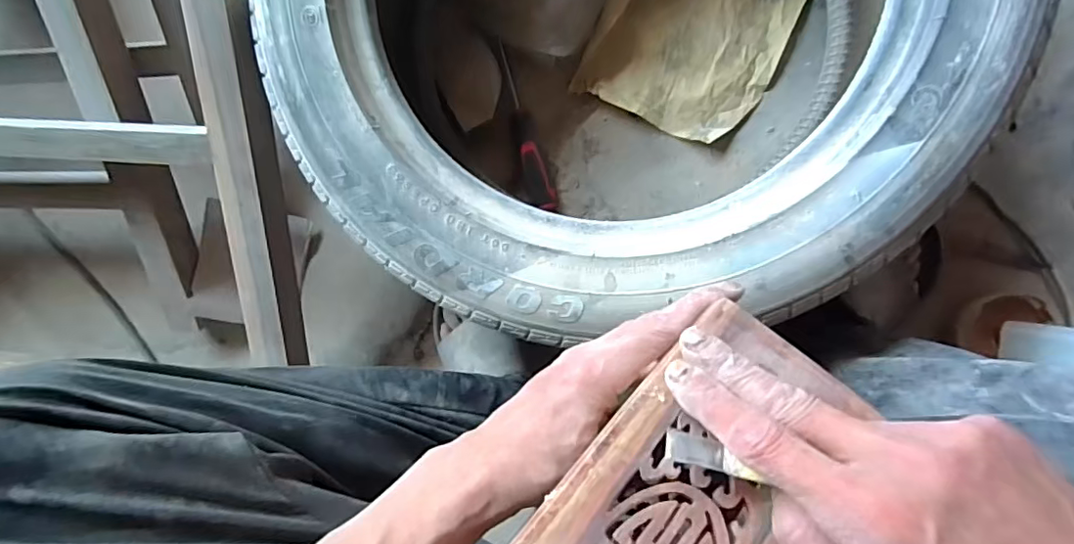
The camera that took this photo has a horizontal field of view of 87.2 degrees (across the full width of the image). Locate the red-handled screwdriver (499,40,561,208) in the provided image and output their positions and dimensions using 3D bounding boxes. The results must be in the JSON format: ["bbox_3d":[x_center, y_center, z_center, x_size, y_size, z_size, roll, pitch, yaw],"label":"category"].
[{"bbox_3d":[-0.015,-0.155,0.622,0.032,0.031,0.184,-16,90,9],"label":"red-handled screwdriver"}]

